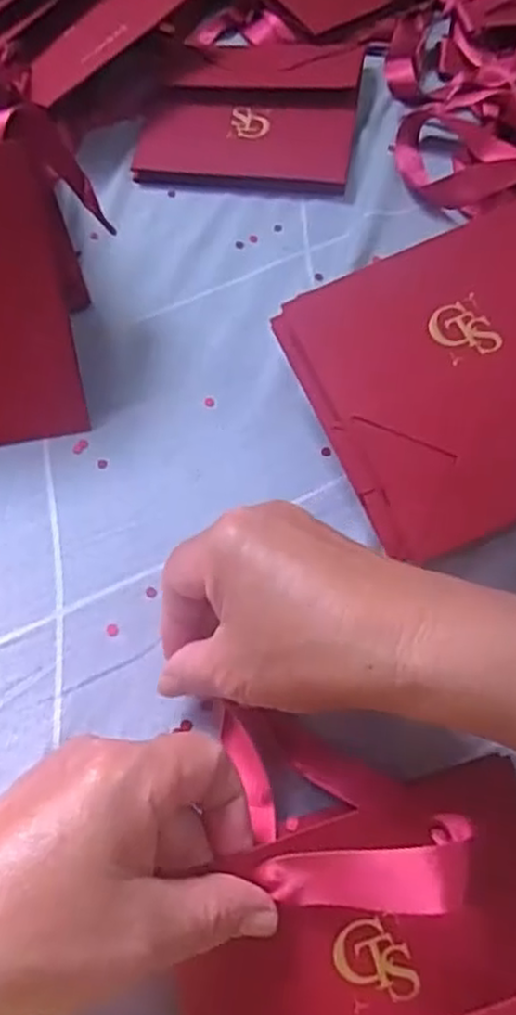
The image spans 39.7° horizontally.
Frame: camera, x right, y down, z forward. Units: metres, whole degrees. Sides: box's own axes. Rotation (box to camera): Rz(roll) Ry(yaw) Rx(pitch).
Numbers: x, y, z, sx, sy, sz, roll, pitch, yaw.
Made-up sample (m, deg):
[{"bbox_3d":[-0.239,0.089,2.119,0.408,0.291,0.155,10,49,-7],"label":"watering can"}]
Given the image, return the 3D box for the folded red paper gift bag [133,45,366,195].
[{"bbox_3d":[-0.003,-0.265,0.480,0.135,0.019,0.120,7,64,7],"label":"folded red paper gift bag"}]

